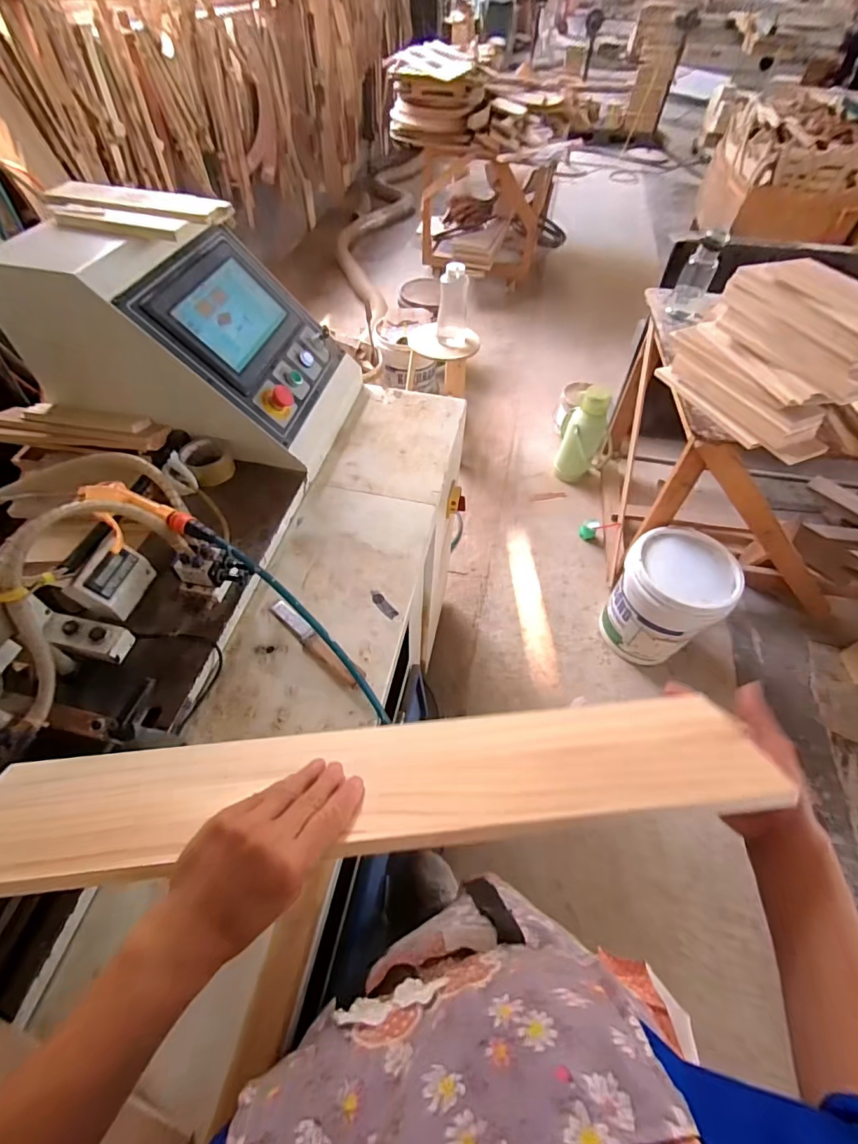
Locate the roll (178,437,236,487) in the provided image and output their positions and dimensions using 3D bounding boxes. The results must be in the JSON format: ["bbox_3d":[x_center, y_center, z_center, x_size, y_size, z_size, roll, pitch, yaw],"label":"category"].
[{"bbox_3d":[-0.396,-0.201,0.847,0.083,0.041,0.096,-26,59,-20],"label":"roll"}]

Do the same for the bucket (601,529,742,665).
[{"bbox_3d":[0.738,0.079,1.464,0.275,0.372,0.284,2,54,-2],"label":"bucket"}]

